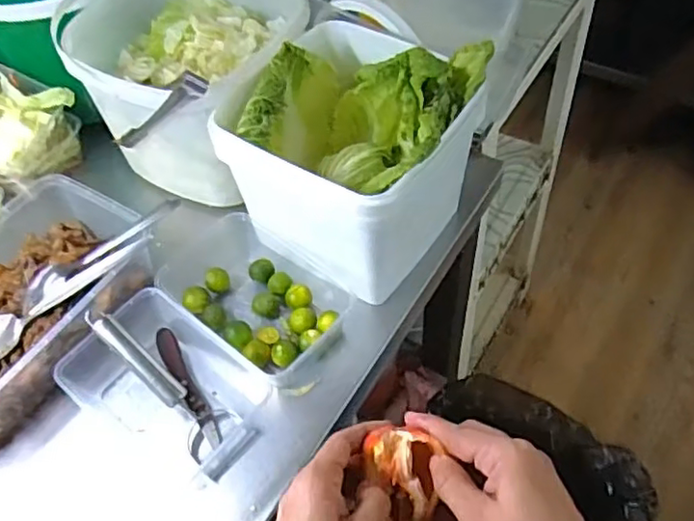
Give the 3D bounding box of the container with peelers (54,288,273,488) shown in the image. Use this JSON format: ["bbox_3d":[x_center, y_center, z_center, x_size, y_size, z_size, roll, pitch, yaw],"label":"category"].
[{"bbox_3d":[-0.158,0.106,0.560,0.171,0.068,0.113,28,61,24],"label":"container with peelers"}]

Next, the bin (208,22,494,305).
[{"bbox_3d":[0.013,-0.102,0.615,0.190,0.159,0.193,26,60,23],"label":"bin"}]

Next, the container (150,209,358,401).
[{"bbox_3d":[-0.093,0.033,0.619,0.136,0.060,0.196,-39,59,-22],"label":"container"}]

